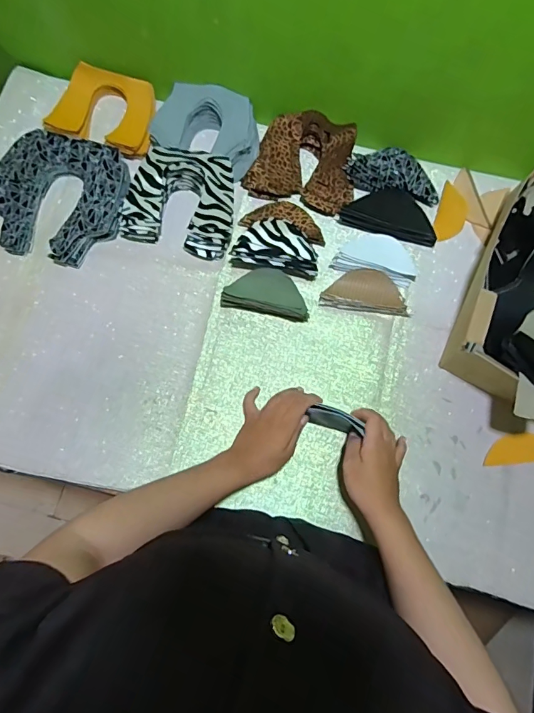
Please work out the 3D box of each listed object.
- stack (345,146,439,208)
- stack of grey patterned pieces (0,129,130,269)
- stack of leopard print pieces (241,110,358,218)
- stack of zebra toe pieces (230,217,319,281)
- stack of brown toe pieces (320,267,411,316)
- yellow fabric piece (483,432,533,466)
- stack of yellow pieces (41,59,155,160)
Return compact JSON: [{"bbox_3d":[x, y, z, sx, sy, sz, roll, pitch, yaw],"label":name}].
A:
[{"bbox_3d":[0.195,-0.286,0.664,0.140,0.021,0.078,12,75,1],"label":"stack"},{"bbox_3d":[-0.309,-0.235,0.644,0.201,0.038,0.190,13,75,1],"label":"stack of grey patterned pieces"},{"bbox_3d":[0.061,-0.302,0.653,0.158,0.040,0.134,17,75,2],"label":"stack of leopard print pieces"},{"bbox_3d":[0.013,-0.154,0.617,0.122,0.057,0.061,8,75,0],"label":"stack of zebra toe pieces"},{"bbox_3d":[0.142,-0.096,0.628,0.121,0.017,0.062,9,75,0],"label":"stack of brown toe pieces"},{"bbox_3d":[0.346,0.125,0.585,0.099,0.004,0.038,-5,76,-4],"label":"yellow fabric piece"},{"bbox_3d":[-0.249,-0.386,0.674,0.162,0.029,0.129,17,75,2],"label":"stack of yellow pieces"}]

